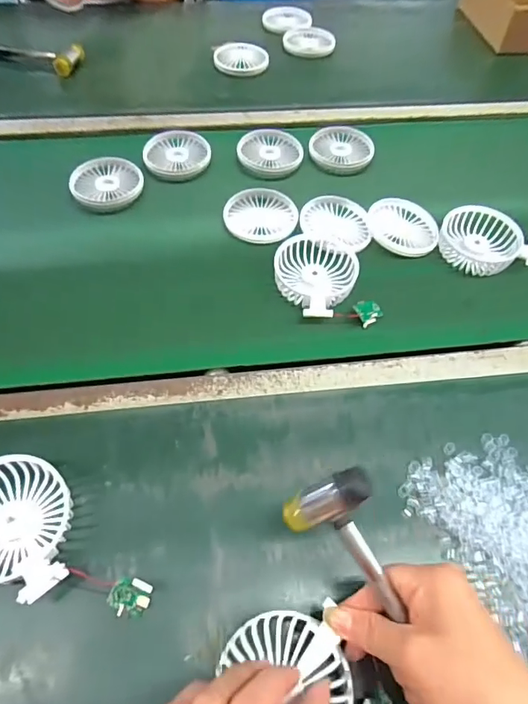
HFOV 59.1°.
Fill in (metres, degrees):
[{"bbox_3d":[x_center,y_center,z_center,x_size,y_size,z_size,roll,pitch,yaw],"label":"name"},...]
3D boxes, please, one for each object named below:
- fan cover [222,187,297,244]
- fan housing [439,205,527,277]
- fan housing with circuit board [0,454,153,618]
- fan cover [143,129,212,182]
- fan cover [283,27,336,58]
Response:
[{"bbox_3d":[-0.003,-0.166,0.563,0.086,0.009,0.084,-5,58,-6],"label":"fan cover"},{"bbox_3d":[0.255,-0.129,0.541,0.094,0.031,0.084,-3,58,-5],"label":"fan housing"},{"bbox_3d":[-0.166,0.148,0.341,0.157,0.033,0.084,40,64,20],"label":"fan housing with circuit board"},{"bbox_3d":[-0.115,-0.263,0.621,0.086,0.014,0.089,-4,58,-6],"label":"fan cover"},{"bbox_3d":[0.078,-0.534,0.797,0.087,0.012,0.090,10,58,3],"label":"fan cover"}]

